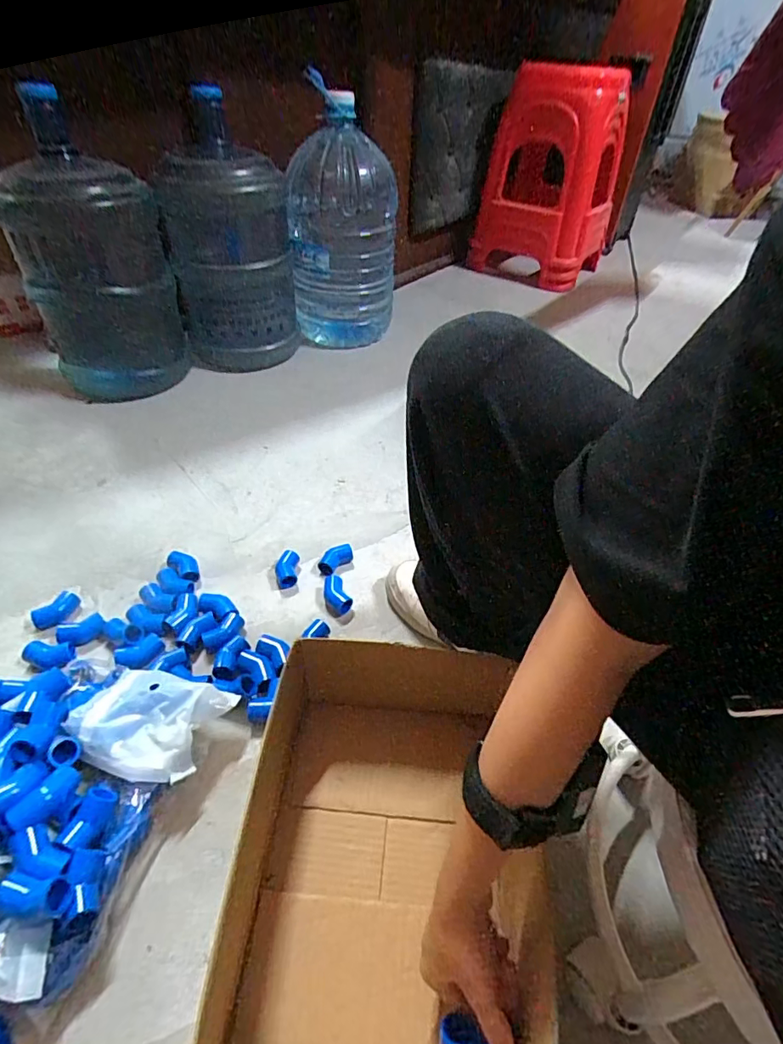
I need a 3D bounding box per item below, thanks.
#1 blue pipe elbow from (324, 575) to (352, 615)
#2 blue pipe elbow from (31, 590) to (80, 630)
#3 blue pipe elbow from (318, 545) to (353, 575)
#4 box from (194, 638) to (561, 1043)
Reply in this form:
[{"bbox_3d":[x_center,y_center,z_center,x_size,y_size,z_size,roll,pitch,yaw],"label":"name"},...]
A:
[{"bbox_3d":[-0.075,0.099,0.681,0.027,0.025,0.054,-19,50,-24],"label":"blue pipe elbow"},{"bbox_3d":[-0.428,0.116,0.642,0.032,0.022,0.055,33,50,23],"label":"blue pipe elbow"},{"bbox_3d":[-0.081,0.056,0.737,0.058,0.027,0.026,-32,57,-33],"label":"blue pipe elbow"},{"bbox_3d":[-0.004,0.264,0.443,0.231,0.120,0.325,6,45,-2],"label":"box"}]

